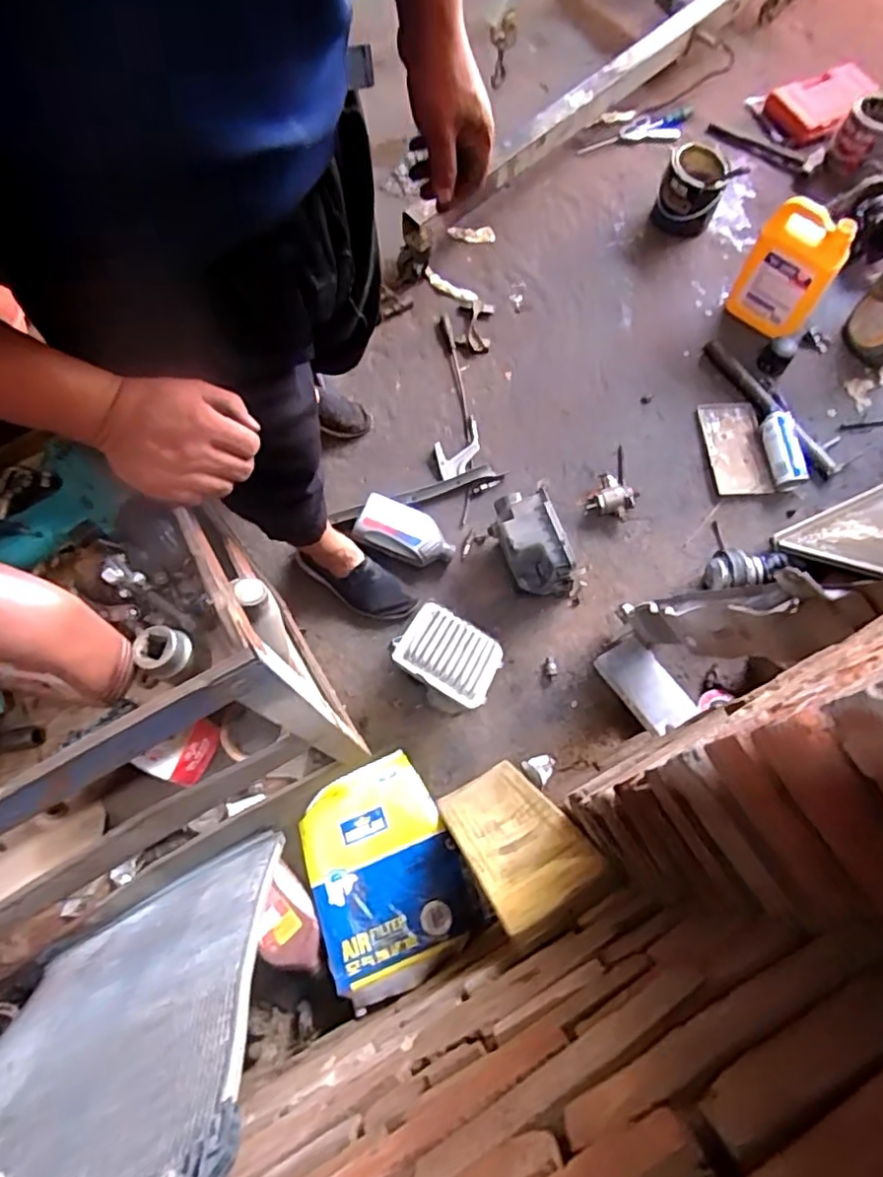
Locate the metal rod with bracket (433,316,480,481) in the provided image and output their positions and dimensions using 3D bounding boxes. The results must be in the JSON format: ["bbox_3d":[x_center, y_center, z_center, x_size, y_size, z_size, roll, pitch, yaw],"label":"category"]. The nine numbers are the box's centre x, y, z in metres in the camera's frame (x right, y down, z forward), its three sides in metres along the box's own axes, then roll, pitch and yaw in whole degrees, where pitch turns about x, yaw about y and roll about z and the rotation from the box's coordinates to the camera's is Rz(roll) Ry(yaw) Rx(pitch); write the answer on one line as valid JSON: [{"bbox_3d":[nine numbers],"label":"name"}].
[{"bbox_3d":[0.025,-0.471,1.548,0.105,0.028,0.443,-5,69,0],"label":"metal rod with bracket"}]

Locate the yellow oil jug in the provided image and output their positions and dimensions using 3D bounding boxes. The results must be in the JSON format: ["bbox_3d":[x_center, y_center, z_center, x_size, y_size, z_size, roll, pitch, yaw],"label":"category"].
[{"bbox_3d":[0.793,-0.729,1.477,0.192,0.284,0.124,29,73,12],"label":"yellow oil jug"}]

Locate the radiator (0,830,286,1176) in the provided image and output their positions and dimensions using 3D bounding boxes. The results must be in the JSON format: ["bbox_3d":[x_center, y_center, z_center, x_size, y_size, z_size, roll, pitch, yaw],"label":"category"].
[{"bbox_3d":[-0.432,0.561,0.784,0.456,0.693,0.037,-29,97,-8],"label":"radiator"}]

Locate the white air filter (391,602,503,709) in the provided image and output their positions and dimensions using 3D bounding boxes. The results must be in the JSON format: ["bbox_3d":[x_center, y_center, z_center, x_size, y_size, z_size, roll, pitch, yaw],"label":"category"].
[{"bbox_3d":[0.019,0.125,1.233,0.198,0.044,0.156,35,51,-5],"label":"white air filter"}]

